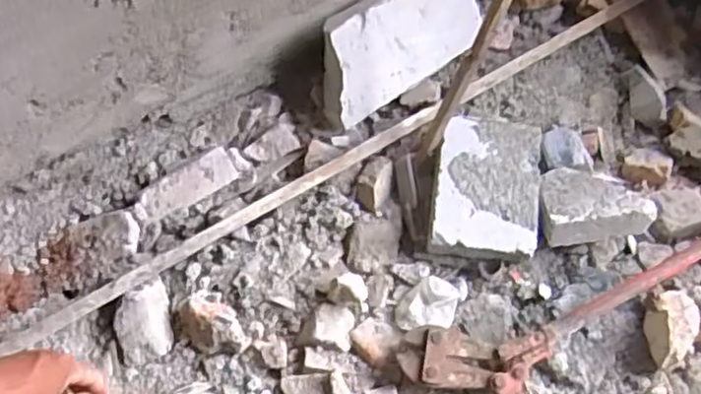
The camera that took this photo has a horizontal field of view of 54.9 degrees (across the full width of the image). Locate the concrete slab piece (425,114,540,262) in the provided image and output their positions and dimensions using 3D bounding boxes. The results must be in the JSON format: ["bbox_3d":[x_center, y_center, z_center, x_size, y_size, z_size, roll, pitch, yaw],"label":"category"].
[{"bbox_3d":[0.261,-0.019,1.331,0.206,0.093,0.283,9,63,2],"label":"concrete slab piece"}]

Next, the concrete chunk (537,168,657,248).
[{"bbox_3d":[0.462,0.004,1.290,0.220,0.074,0.151,-6,64,-8],"label":"concrete chunk"}]

